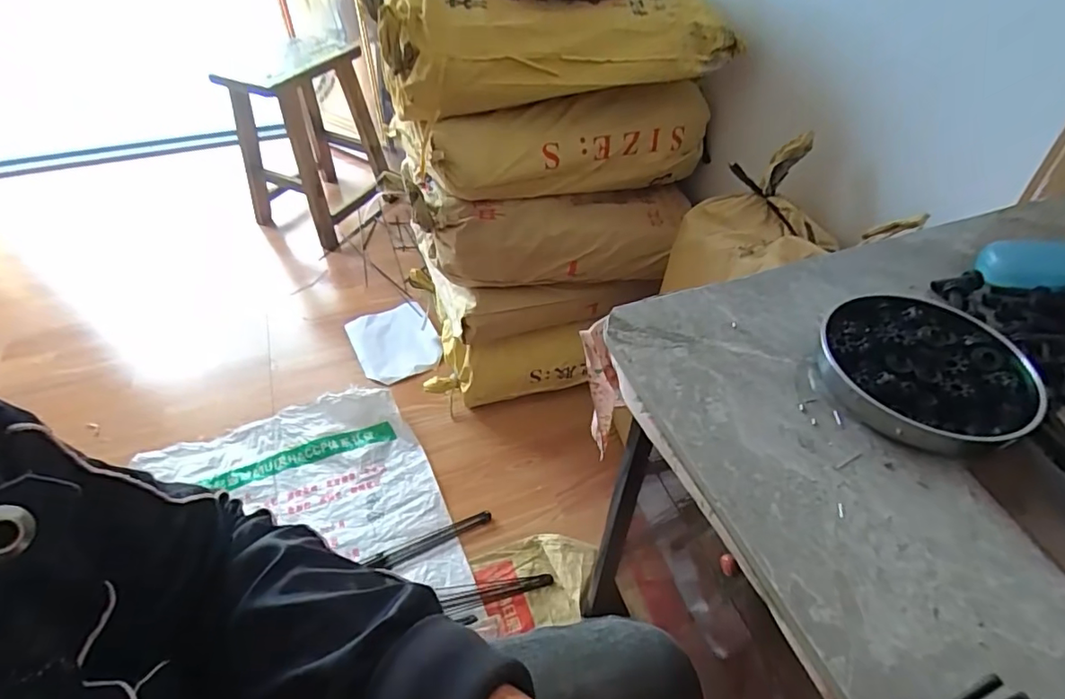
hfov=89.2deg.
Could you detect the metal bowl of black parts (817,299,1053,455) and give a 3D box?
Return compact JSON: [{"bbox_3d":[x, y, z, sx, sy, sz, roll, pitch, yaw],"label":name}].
[{"bbox_3d":[0.290,0.013,0.398,0.137,0.027,0.132,0,46,0],"label":"metal bowl of black parts"}]

